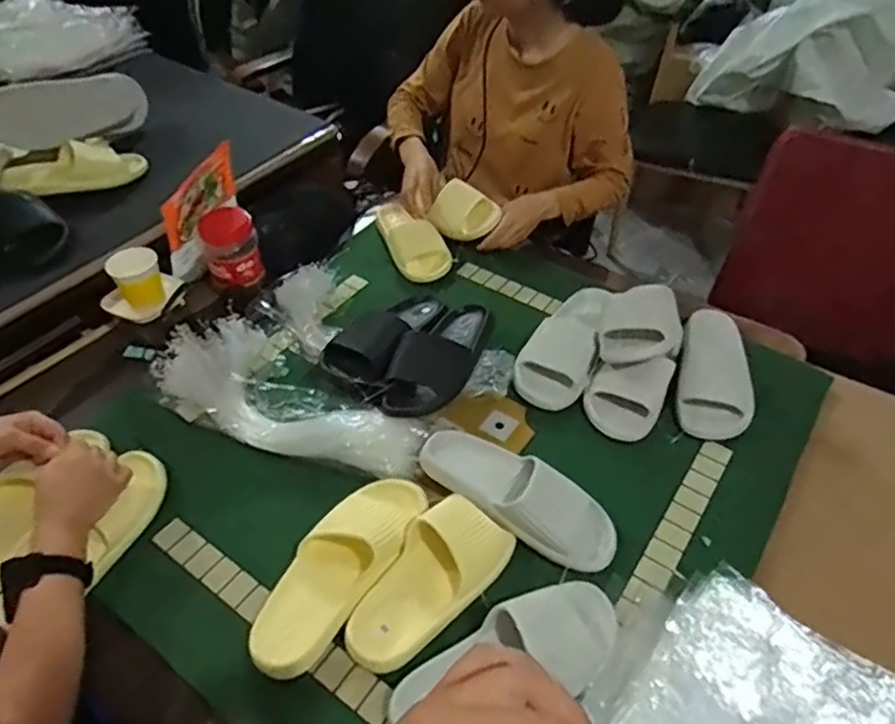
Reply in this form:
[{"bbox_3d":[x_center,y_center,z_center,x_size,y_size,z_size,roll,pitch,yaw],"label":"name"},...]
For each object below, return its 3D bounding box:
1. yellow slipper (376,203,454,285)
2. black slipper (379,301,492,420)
[{"bbox_3d":[-0.076,-0.241,1.245,0.098,0.055,0.225,-18,50,-18],"label":"yellow slipper"},{"bbox_3d":[-0.005,-0.005,0.977,0.105,0.078,0.253,25,51,20],"label":"black slipper"}]

